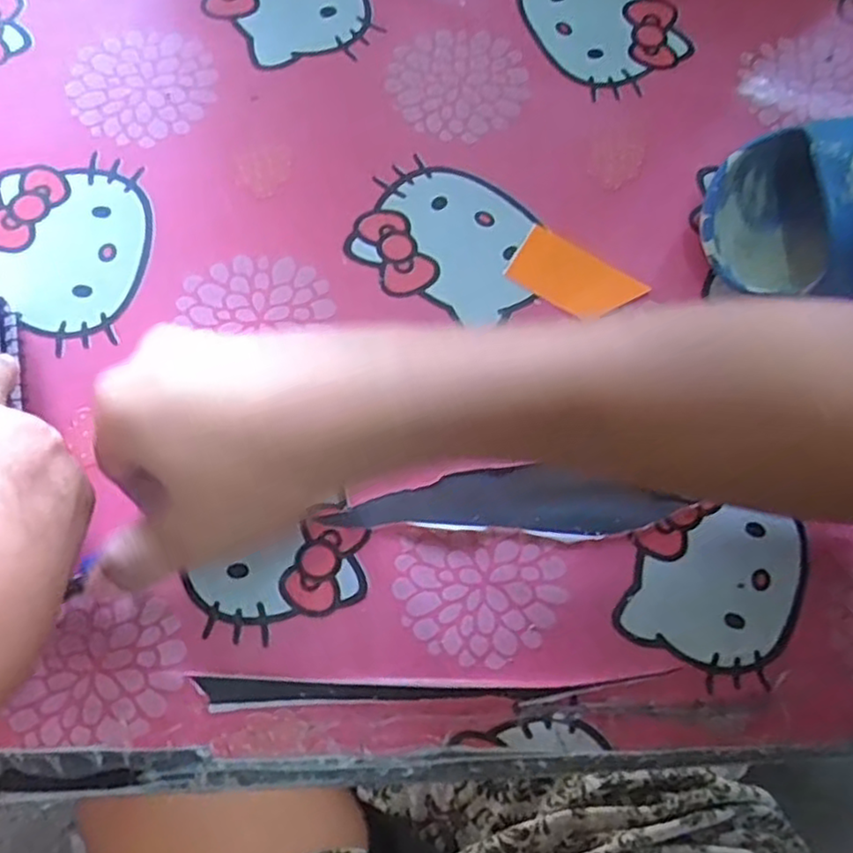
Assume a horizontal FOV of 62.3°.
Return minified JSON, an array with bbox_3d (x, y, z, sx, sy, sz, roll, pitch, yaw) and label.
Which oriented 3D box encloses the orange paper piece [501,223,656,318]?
[{"bbox_3d":[0.066,-0.065,0.314,0.056,0.005,0.029,32,85,5],"label":"orange paper piece"}]

